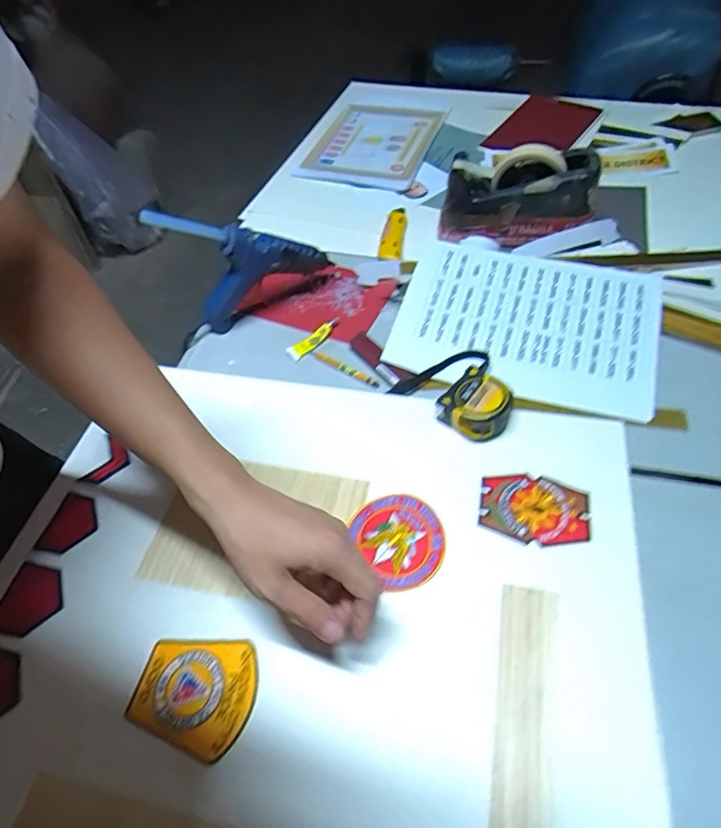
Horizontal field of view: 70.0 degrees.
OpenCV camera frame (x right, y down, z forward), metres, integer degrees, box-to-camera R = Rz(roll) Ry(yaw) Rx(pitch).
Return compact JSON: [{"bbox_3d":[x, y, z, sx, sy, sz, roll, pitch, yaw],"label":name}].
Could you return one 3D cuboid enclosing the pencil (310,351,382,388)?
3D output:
[{"bbox_3d":[-0.019,-0.055,0.621,0.098,0.008,0.011,30,60,25],"label":"pencil"}]

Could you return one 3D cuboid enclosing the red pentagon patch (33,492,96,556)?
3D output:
[{"bbox_3d":[-0.290,0.112,0.517,0.052,0.005,0.060,12,54,15],"label":"red pentagon patch"}]

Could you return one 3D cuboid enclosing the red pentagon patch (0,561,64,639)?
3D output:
[{"bbox_3d":[-0.303,0.172,0.473,0.062,0.005,0.062,10,53,13],"label":"red pentagon patch"}]

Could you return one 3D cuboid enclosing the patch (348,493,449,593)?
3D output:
[{"bbox_3d":[0.039,0.116,0.481,0.076,0.009,0.089,-27,56,-12],"label":"patch"}]

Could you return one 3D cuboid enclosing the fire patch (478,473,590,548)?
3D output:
[{"bbox_3d":[0.164,0.090,0.488,0.095,0.005,0.069,8,55,12],"label":"fire patch"}]

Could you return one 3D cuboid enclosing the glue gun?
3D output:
[{"bbox_3d":[-0.137,-0.192,0.630,0.209,0.173,0.031,-24,54,-13],"label":"glue gun"}]

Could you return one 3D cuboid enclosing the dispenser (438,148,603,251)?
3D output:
[{"bbox_3d":[0.204,-0.289,0.683,0.192,0.100,0.082,3,54,8],"label":"dispenser"}]

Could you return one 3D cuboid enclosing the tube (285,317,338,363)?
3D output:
[{"bbox_3d":[-0.057,-0.096,0.656,0.081,0.013,0.024,-37,58,-22],"label":"tube"}]

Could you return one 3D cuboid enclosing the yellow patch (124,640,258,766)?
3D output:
[{"bbox_3d":[-0.134,0.224,0.416,0.094,0.005,0.081,8,53,12],"label":"yellow patch"}]

